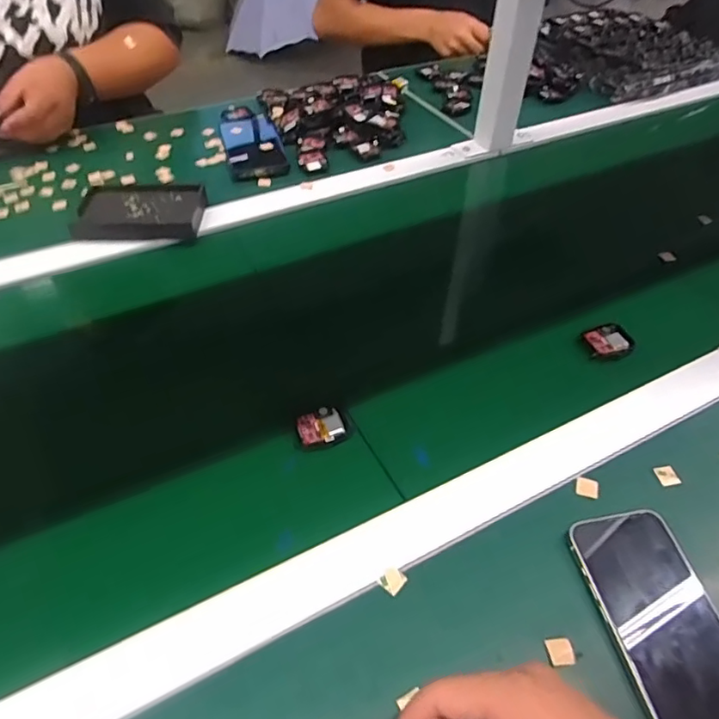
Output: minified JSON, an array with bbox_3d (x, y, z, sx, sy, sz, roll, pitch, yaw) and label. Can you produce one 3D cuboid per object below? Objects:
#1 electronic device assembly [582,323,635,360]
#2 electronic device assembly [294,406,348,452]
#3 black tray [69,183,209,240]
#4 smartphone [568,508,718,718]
[{"bbox_3d":[0.235,-0.016,0.518,0.043,0.008,0.041,-10,50,-10],"label":"electronic device assembly"},{"bbox_3d":[-0.031,0.056,0.445,0.038,0.008,0.035,-15,51,-14],"label":"electronic device assembly"},{"bbox_3d":[-0.255,-0.170,0.645,0.139,0.024,0.099,1,49,-1],"label":"black tray"},{"bbox_3d":[0.195,0.169,0.349,0.073,0.014,0.144,-8,50,-9],"label":"smartphone"}]

